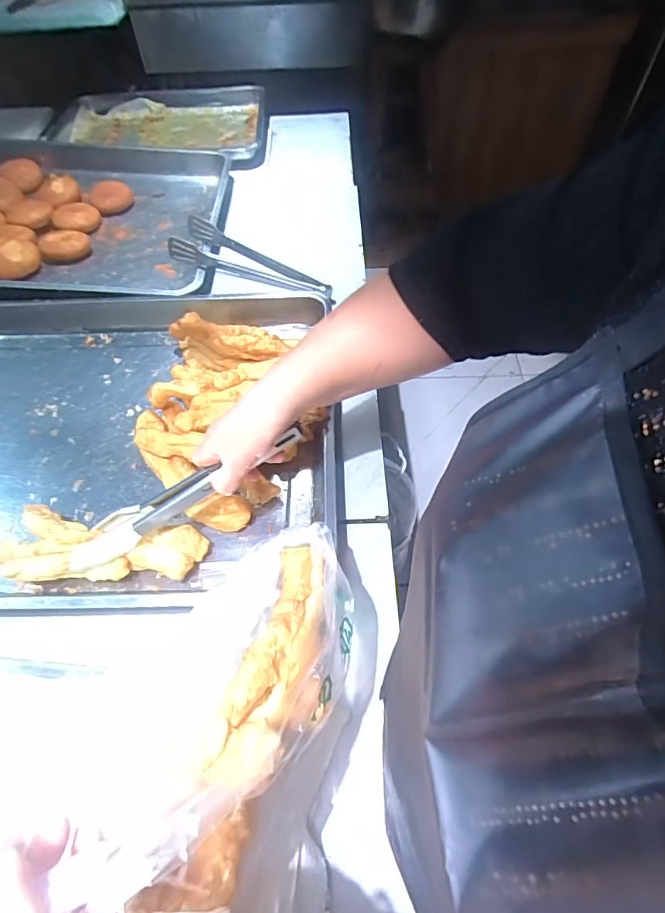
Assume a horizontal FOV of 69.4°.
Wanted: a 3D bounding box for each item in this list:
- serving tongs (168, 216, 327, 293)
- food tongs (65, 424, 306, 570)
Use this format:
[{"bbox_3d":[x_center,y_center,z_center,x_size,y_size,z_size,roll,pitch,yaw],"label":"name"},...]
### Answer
[{"bbox_3d":[-0.142,-0.338,0.843,0.279,0.041,0.082,21,58,1],"label":"serving tongs"},{"bbox_3d":[-0.163,0.040,0.522,0.294,0.025,0.050,-29,56,12],"label":"food tongs"}]

